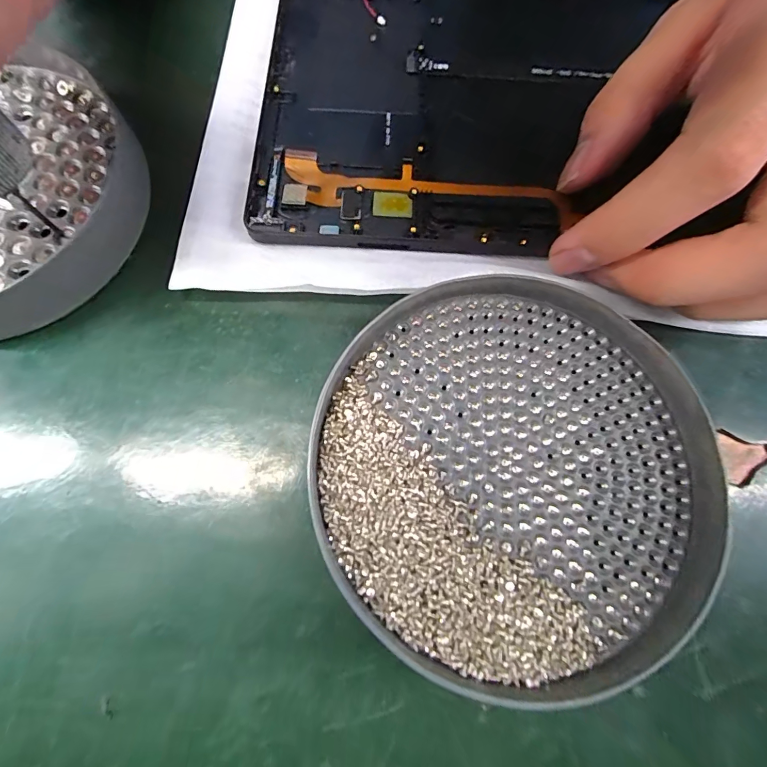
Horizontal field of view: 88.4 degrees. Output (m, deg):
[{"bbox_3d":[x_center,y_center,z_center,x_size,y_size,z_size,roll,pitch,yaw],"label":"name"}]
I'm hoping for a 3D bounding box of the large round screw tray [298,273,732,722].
[{"bbox_3d":[0.036,0.022,0.118,0.110,0.014,0.113,0,76,0],"label":"large round screw tray"}]

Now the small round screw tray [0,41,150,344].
[{"bbox_3d":[-0.144,-0.065,0.139,0.112,0.020,0.100,-31,79,-6],"label":"small round screw tray"}]

